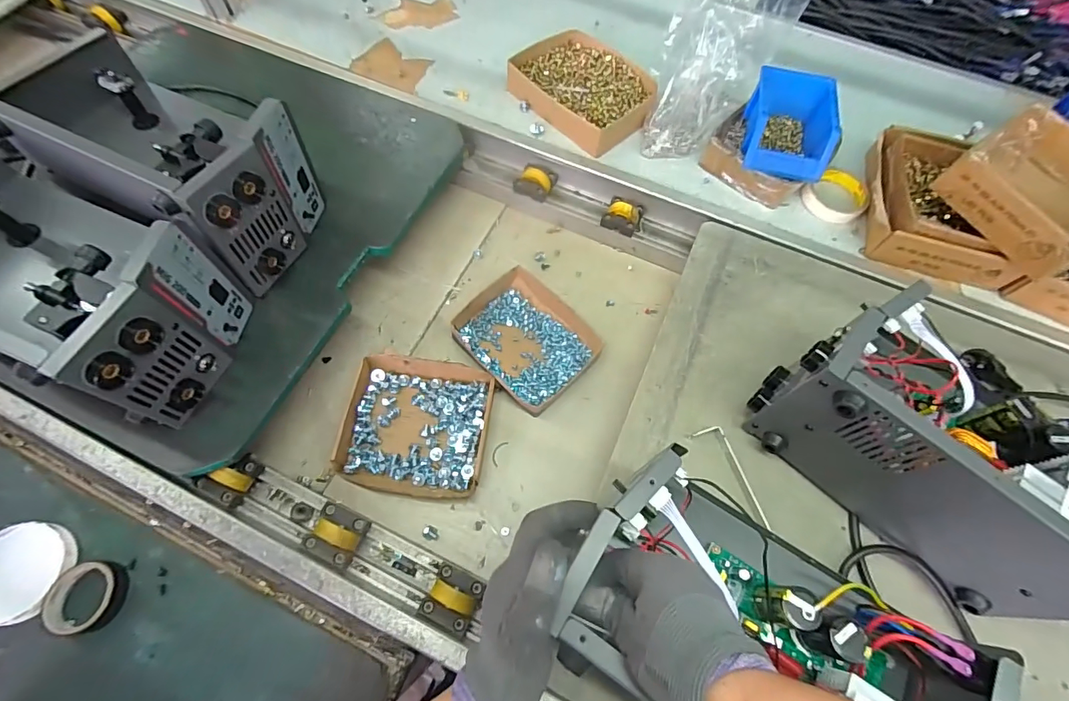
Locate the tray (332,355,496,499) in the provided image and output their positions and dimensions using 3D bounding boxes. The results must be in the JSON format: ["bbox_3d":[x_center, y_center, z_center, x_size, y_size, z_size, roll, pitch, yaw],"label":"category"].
[{"bbox_3d":[-0.144,0.092,0.574,0.168,0.035,0.165,8,65,1],"label":"tray"}]

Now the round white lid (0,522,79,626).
[{"bbox_3d":[-0.478,0.206,0.428,0.088,0.020,0.082,1,65,-3],"label":"round white lid"}]

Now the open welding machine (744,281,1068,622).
[{"bbox_3d":[0.383,0.088,0.448,0.269,0.166,0.159,43,70,15],"label":"open welding machine"}]

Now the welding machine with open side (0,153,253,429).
[{"bbox_3d":[-0.467,-0.061,0.472,0.281,0.168,0.165,21,66,6],"label":"welding machine with open side"}]

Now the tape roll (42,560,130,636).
[{"bbox_3d":[-0.406,0.223,0.419,0.054,0.021,0.057,1,65,-3],"label":"tape roll"}]

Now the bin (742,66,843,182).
[{"bbox_3d":[0.355,-0.313,0.648,0.108,0.066,0.154,13,65,3],"label":"bin"}]

